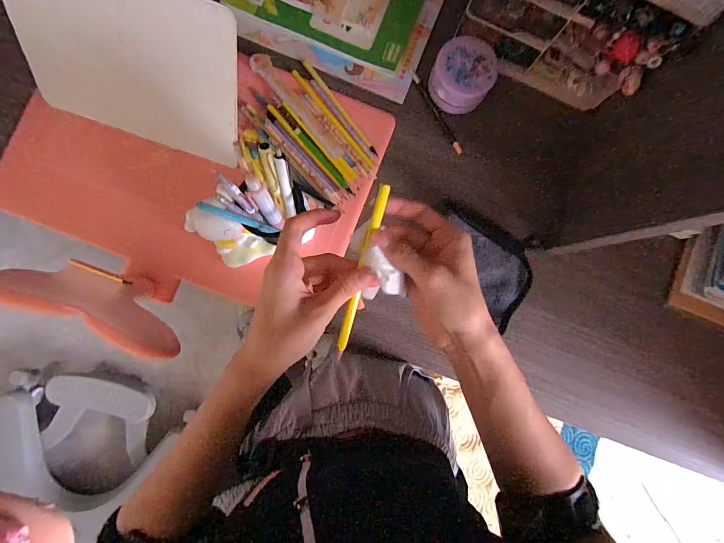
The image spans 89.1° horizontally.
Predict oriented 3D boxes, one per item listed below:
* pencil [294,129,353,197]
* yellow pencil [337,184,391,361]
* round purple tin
[{"bbox_3d":[-0.052,-0.150,0.504,0.008,0.004,0.115,-40,90,-5],"label":"pencil"},{"bbox_3d":[0.000,0.003,0.275,0.009,0.008,0.136,14,103,-3],"label":"yellow pencil"},{"bbox_3d":[0.139,-0.271,0.517,0.083,0.059,0.086,0,86,-4],"label":"round purple tin"}]

